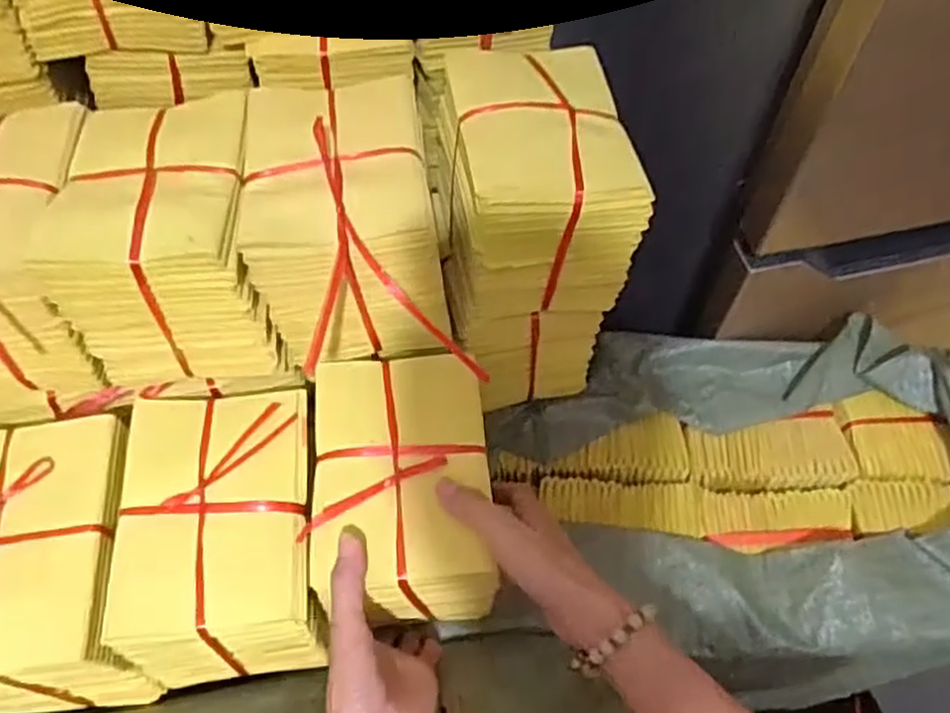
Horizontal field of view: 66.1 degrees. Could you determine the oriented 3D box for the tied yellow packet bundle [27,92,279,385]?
[{"bbox_3d":[-0.212,-0.089,0.516,0.118,0.113,0.168,-6,59,-3],"label":"tied yellow packet bundle"}]

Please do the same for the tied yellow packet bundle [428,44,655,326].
[{"bbox_3d":[0.044,-0.135,0.564,0.126,0.128,0.171,-9,59,-4],"label":"tied yellow packet bundle"}]

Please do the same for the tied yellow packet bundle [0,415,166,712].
[{"bbox_3d":[-0.296,0.150,0.512,0.128,0.121,0.175,-6,59,-3],"label":"tied yellow packet bundle"}]

